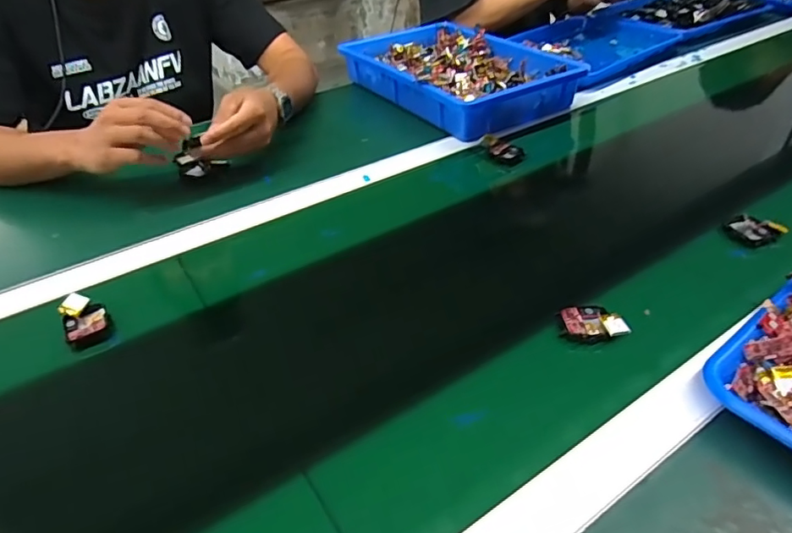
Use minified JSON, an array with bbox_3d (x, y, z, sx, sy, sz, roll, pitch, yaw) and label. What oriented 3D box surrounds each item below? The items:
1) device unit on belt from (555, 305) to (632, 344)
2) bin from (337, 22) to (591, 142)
[{"bbox_3d":[0.171,0.049,0.461,0.050,0.016,0.040,-7,38,-7],"label":"device unit on belt"},{"bbox_3d":[0.094,-0.327,0.887,0.237,0.069,0.358,-24,43,-26],"label":"bin"}]

